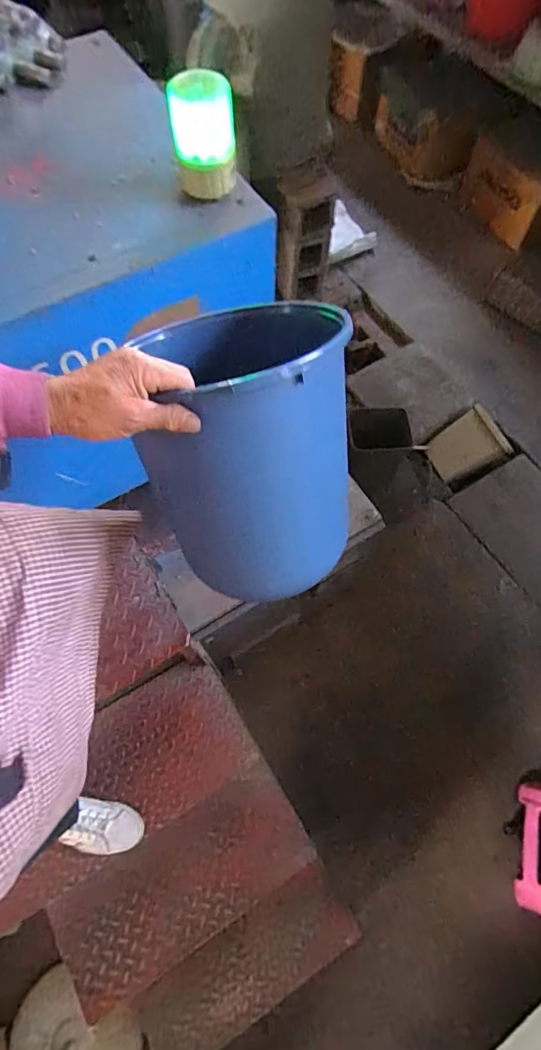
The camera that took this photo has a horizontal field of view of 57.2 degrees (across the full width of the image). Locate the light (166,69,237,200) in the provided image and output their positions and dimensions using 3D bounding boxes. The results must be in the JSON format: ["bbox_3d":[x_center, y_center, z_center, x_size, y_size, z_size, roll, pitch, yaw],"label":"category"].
[{"bbox_3d":[-0.094,-0.535,0.703,0.089,0.180,0.077,-2,80,0],"label":"light"}]

